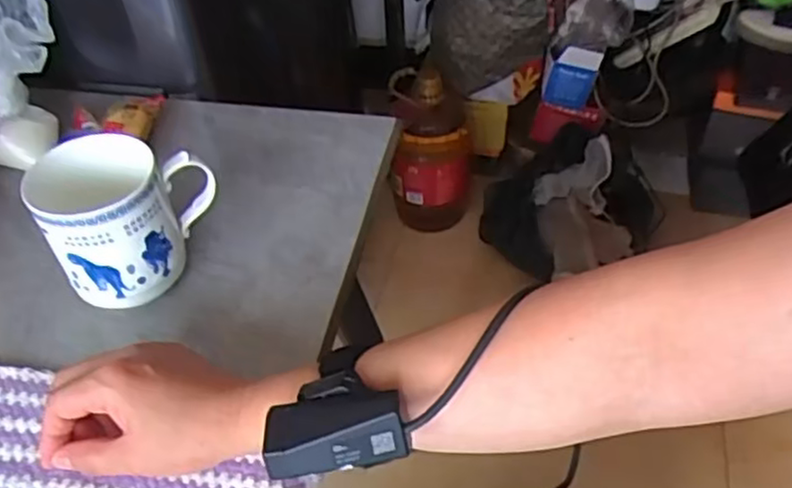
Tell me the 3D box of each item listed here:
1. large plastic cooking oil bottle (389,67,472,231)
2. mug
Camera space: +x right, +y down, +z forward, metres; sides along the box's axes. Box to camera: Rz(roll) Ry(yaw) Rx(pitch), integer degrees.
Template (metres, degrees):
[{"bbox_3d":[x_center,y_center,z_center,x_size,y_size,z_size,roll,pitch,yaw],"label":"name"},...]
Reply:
[{"bbox_3d":[0.066,-0.158,1.296,0.146,0.318,0.126,5,44,7],"label":"large plastic cooking oil bottle"},{"bbox_3d":[-0.186,-0.022,0.489,0.111,0.093,0.073,-28,49,-25],"label":"mug"}]

